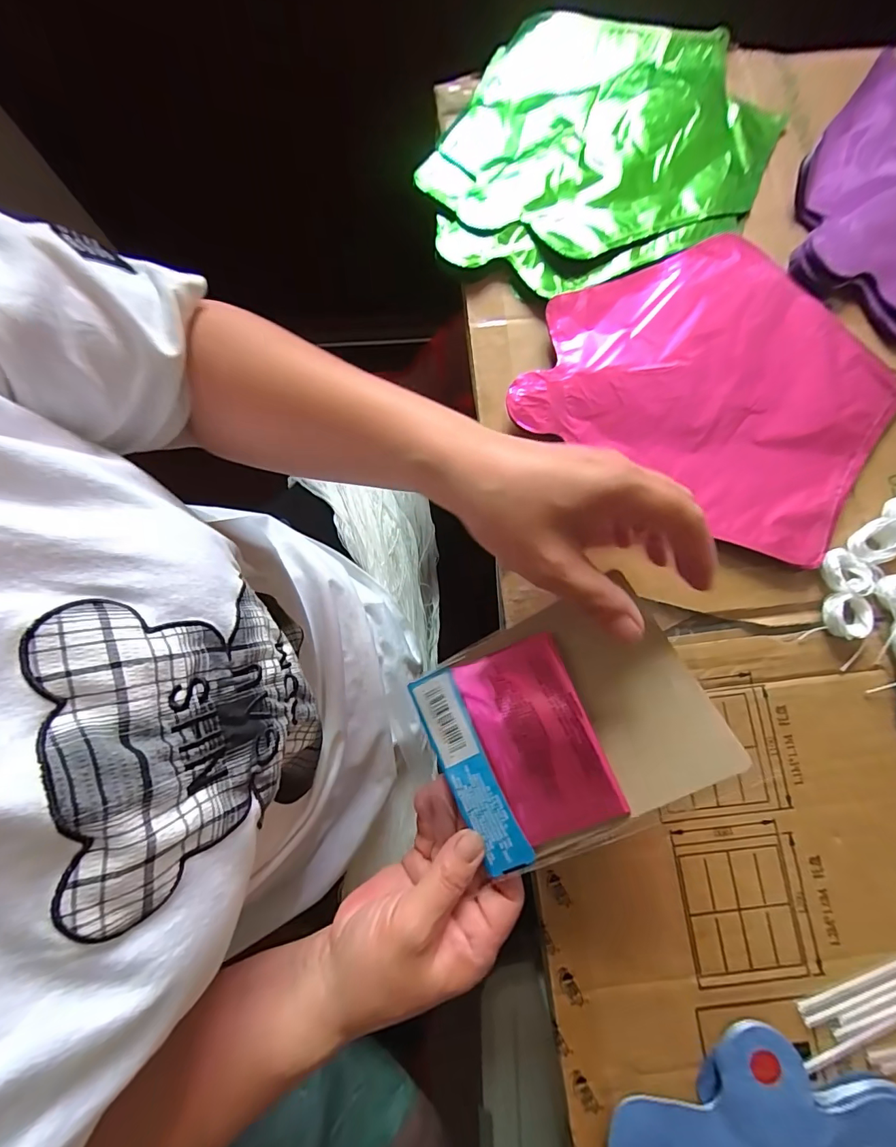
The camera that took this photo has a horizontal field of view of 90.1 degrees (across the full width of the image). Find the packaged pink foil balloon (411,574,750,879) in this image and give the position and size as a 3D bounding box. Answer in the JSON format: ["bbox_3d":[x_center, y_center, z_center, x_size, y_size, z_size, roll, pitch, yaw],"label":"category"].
[{"bbox_3d":[0.057,0.081,0.242,0.142,0.008,0.113,-34,67,15],"label":"packaged pink foil balloon"}]

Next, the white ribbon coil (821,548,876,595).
[{"bbox_3d":[0.261,0.000,0.293,0.025,0.007,0.034,-38,82,-6],"label":"white ribbon coil"}]

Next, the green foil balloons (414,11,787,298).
[{"bbox_3d":[0.124,-0.336,0.346,0.235,0.015,0.282,26,81,4],"label":"green foil balloons"}]

